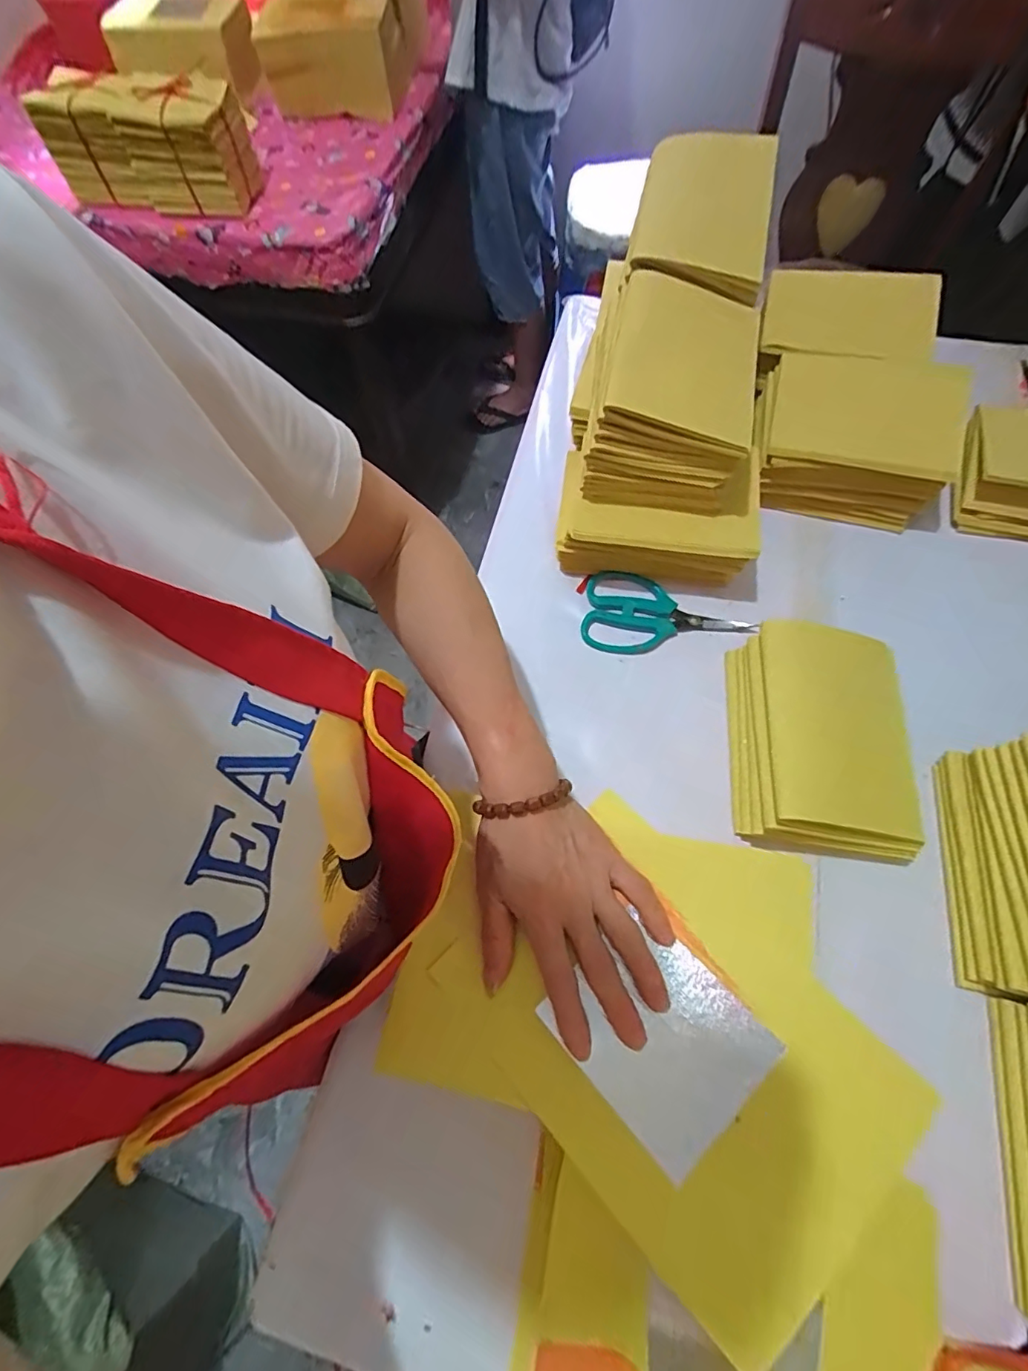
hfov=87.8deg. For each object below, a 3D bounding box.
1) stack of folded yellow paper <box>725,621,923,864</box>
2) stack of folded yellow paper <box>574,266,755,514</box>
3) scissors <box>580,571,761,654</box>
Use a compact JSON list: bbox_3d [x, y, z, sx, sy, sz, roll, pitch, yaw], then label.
[{"bbox_3d":[0.242,0.041,0.414,0.127,0.059,0.169,4,67,5],"label":"stack of folded yellow paper"},{"bbox_3d":[0.129,-0.244,0.454,0.133,0.085,0.164,13,68,8],"label":"stack of folded yellow paper"},{"bbox_3d":[0.140,-0.063,0.489,0.150,0.011,0.079,8,68,6],"label":"scissors"}]

